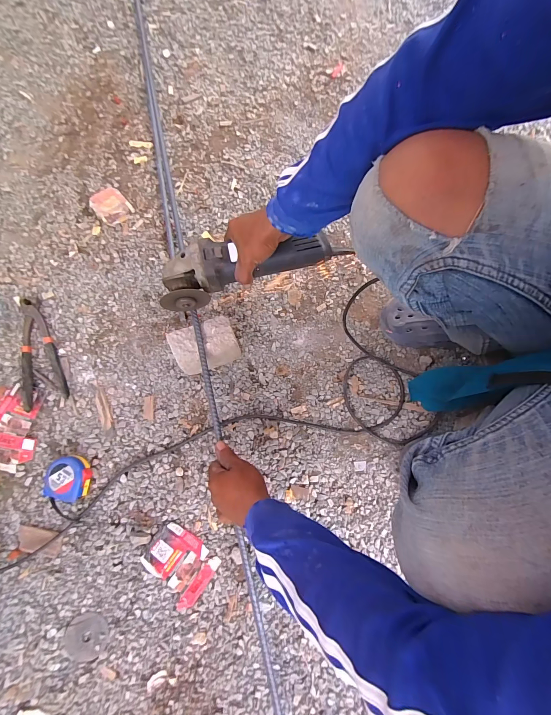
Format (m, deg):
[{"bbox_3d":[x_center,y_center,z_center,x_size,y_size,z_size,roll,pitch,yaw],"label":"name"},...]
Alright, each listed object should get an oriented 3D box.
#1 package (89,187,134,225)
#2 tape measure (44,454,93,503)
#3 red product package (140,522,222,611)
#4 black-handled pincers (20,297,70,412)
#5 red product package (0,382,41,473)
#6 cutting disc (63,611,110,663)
[{"bbox_3d":[-0.355,-0.328,0.662,0.068,0.010,0.085,-44,83,-9],"label":"package"},{"bbox_3d":[-0.350,0.208,0.520,0.068,0.038,0.071,0,77,2],"label":"tape measure"},{"bbox_3d":[-0.159,0.339,0.503,0.111,0.011,0.090,34,79,5],"label":"red product package"},{"bbox_3d":[-0.451,-0.012,0.577,0.076,0.018,0.210,-22,80,-6],"label":"black-handled pincers"},{"bbox_3d":[-0.474,0.122,0.554,0.087,0.012,0.151,-14,79,-4],"label":"red product package"},{"bbox_3d":[-0.298,0.439,0.482,0.064,0.004,0.068,0,78,-2],"label":"cutting disc"}]

